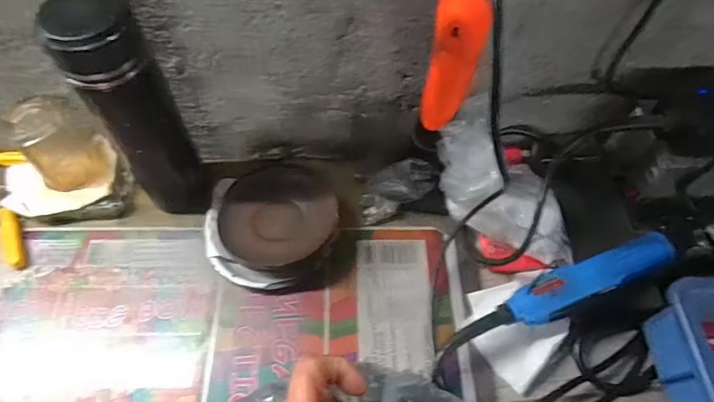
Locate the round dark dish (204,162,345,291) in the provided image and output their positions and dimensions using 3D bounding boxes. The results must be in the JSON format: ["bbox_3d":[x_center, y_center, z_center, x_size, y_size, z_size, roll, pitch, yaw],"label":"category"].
[{"bbox_3d":[-0.084,0.025,0.460,0.129,0.039,0.125,1,59,-2],"label":"round dark dish"}]

